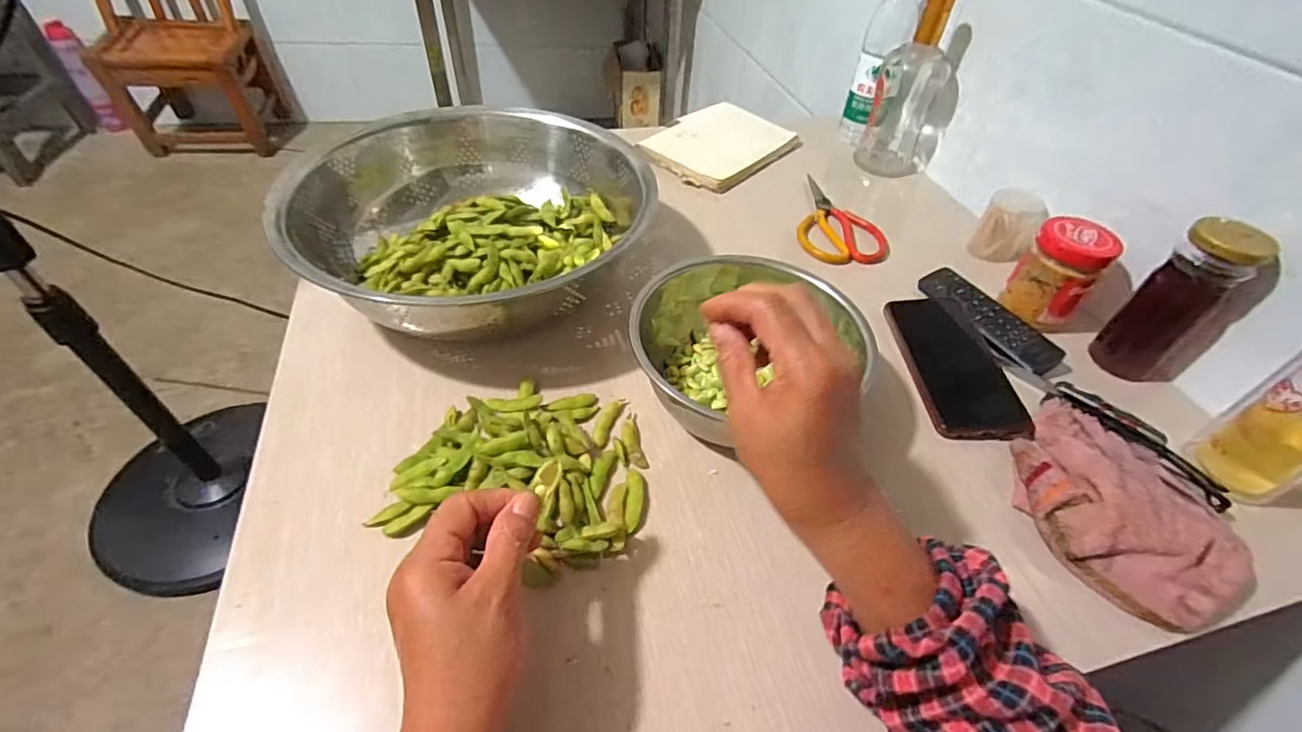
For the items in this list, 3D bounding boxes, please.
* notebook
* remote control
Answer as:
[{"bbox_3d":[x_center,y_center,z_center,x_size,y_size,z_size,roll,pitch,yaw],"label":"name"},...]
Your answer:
[{"bbox_3d":[0.094,-0.319,0.799,0.161,0.016,0.216,32,54,25],"label":"notebook"},{"bbox_3d":[0.339,-0.052,0.562,0.038,0.019,0.152,-18,50,-18],"label":"remote control"}]

